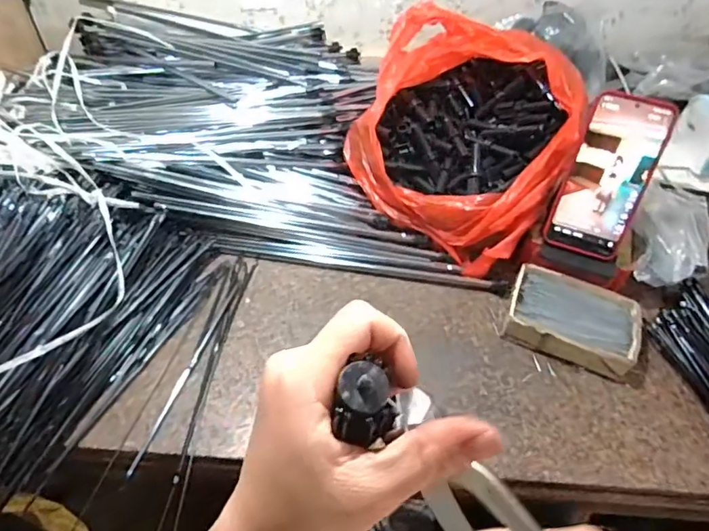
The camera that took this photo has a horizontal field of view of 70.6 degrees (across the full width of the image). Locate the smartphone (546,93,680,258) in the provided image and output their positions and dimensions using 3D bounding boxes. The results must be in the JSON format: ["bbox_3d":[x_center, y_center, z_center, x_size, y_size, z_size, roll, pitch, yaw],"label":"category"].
[{"bbox_3d":[0.263,-0.091,0.522,0.079,0.163,0.015,20,22,15],"label":"smartphone"}]

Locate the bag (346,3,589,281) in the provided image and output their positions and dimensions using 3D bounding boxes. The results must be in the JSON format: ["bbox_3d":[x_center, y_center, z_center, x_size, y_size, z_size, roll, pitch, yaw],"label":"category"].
[{"bbox_3d":[0.136,-0.163,0.603,0.244,0.172,0.234,27,53,20],"label":"bag"}]

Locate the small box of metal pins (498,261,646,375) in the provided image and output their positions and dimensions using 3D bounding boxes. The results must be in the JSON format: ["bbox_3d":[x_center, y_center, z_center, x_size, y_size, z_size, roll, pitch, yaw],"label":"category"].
[{"bbox_3d":[0.233,0.058,0.539,0.128,0.039,0.090,20,51,15],"label":"small box of metal pins"}]

